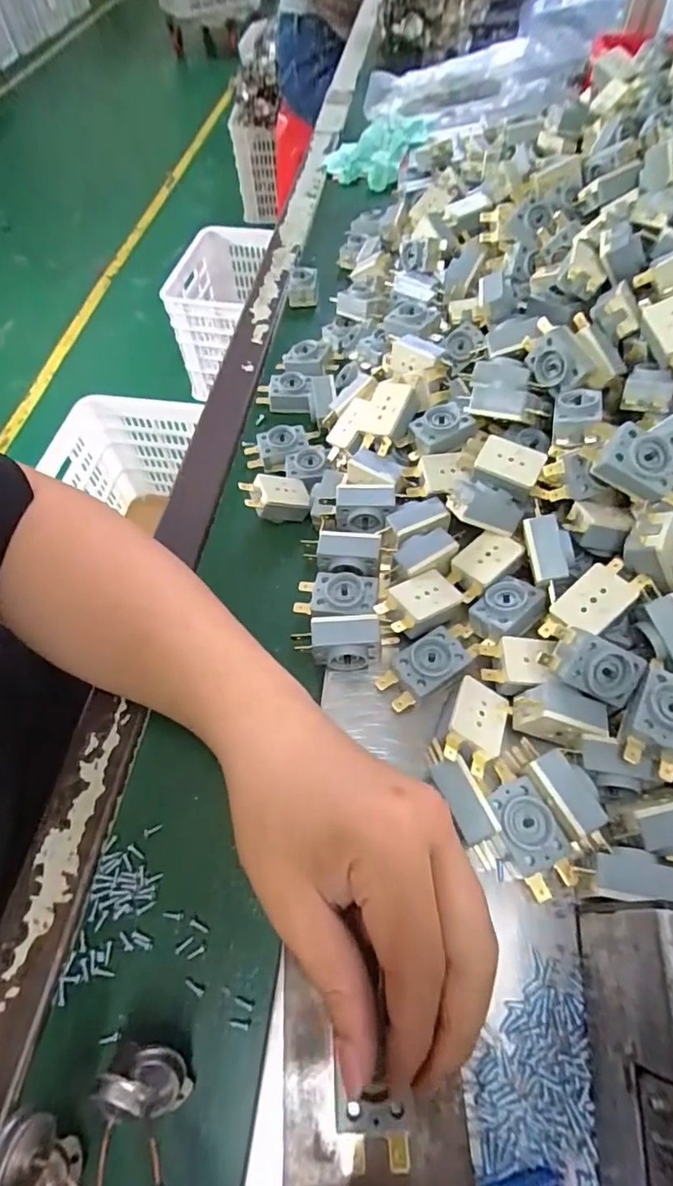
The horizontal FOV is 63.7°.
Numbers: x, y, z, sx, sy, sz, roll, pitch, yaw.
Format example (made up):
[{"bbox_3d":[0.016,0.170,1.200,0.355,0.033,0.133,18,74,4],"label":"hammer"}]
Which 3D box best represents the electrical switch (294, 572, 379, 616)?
[{"bbox_3d":[0.000,0.003,0.315,0.047,0.016,0.027,6,59,7],"label":"electrical switch"}]

